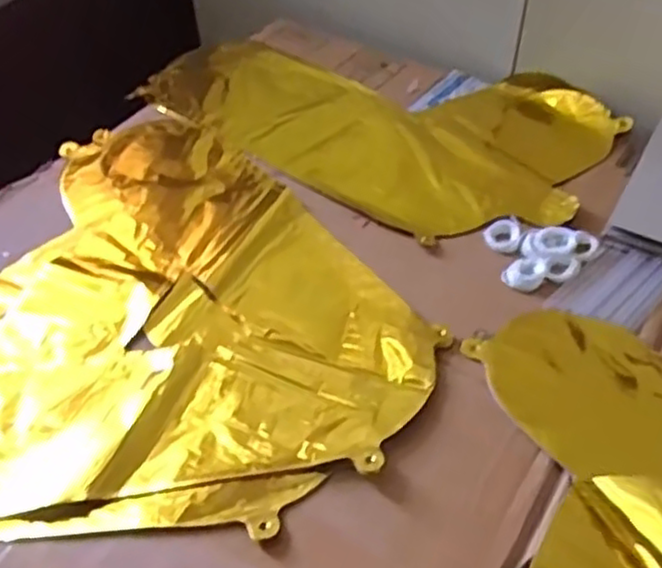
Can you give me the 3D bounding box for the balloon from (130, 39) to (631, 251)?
[{"bbox_3d":[0.035,-0.162,0.659,0.406,0.013,0.246,29,54,25],"label":"balloon"}]

